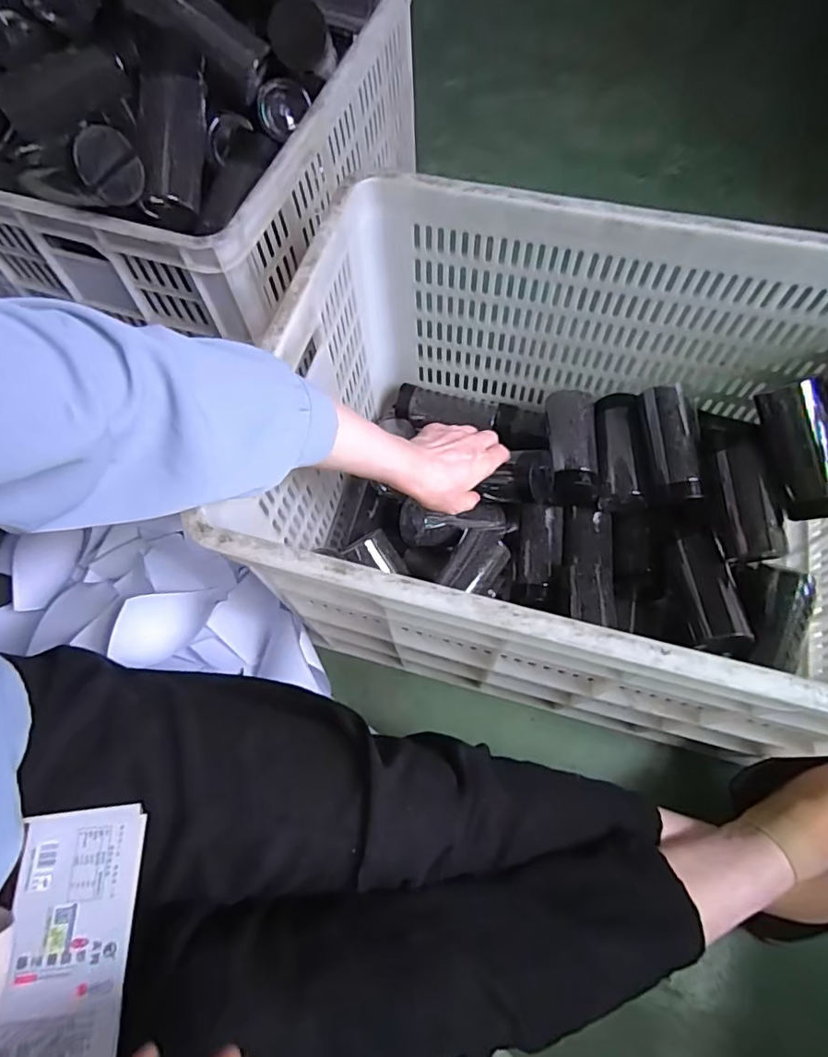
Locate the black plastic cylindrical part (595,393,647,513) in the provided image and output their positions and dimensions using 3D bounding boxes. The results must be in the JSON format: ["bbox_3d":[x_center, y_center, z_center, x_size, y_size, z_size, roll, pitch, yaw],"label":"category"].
[{"bbox_3d":[0.265,-0.093,0.711,0.059,0.062,0.156,-1,66,3],"label":"black plastic cylindrical part"}]

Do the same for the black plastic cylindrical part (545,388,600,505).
[{"bbox_3d":[0.211,-0.107,0.731,0.060,0.069,0.159,4,67,5],"label":"black plastic cylindrical part"}]

